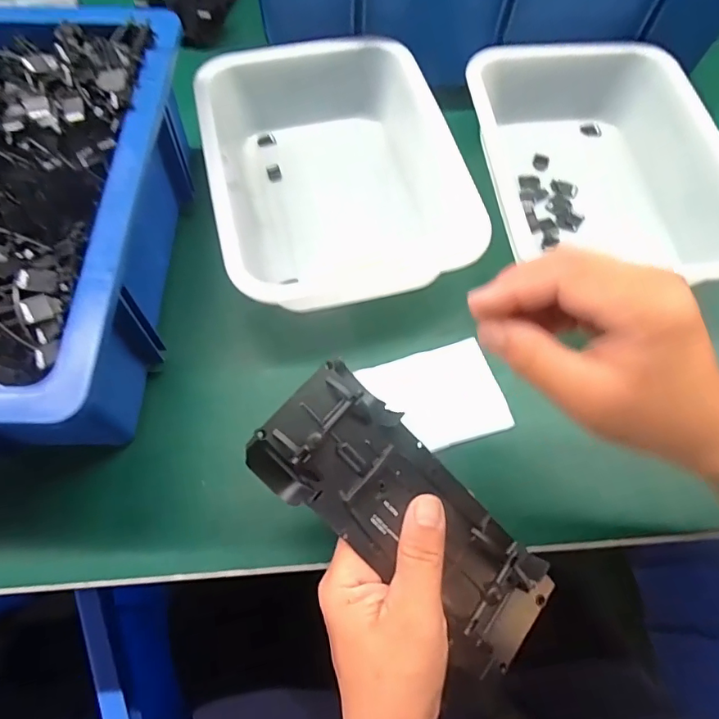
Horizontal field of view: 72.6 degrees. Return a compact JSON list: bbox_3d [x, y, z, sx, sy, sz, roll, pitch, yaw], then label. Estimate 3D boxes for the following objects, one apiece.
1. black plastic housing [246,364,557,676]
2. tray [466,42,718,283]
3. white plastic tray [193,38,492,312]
[{"bbox_3d":[0.027,0.084,0.264,0.178,0.023,0.071,43,70,-5],"label":"black plastic housing"},{"bbox_3d":[0.190,-0.163,0.410,0.183,0.066,0.243,-4,65,-3],"label":"tray"},{"bbox_3d":[-0.025,-0.155,0.401,0.185,0.063,0.231,-15,66,-8],"label":"white plastic tray"}]

